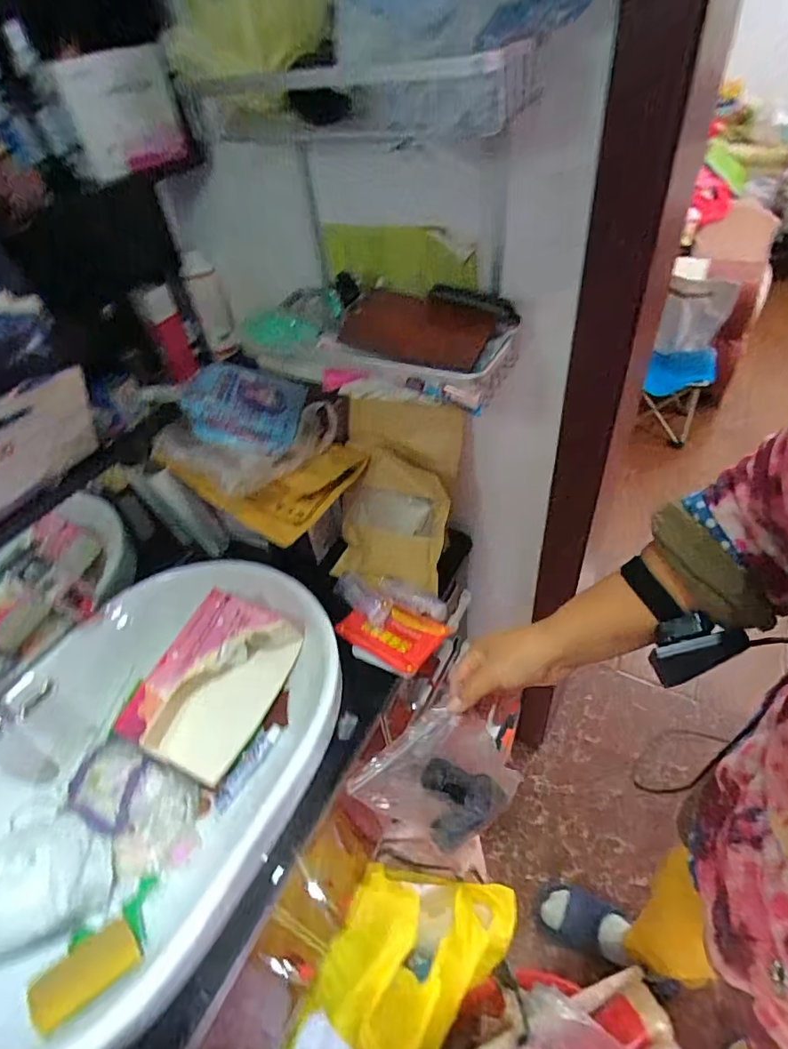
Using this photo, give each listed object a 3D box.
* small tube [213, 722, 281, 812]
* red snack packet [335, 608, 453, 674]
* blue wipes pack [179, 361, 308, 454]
[{"bbox_3d":[-0.190,0.312,0.696,0.038,0.016,0.119,31,76,32],"label":"small tube"},{"bbox_3d":[-0.005,0.150,0.767,0.141,0.025,0.087,20,51,25],"label":"red snack packet"},{"bbox_3d":[-0.216,-0.170,0.774,0.156,0.037,0.145,19,54,-10],"label":"blue wipes pack"}]

